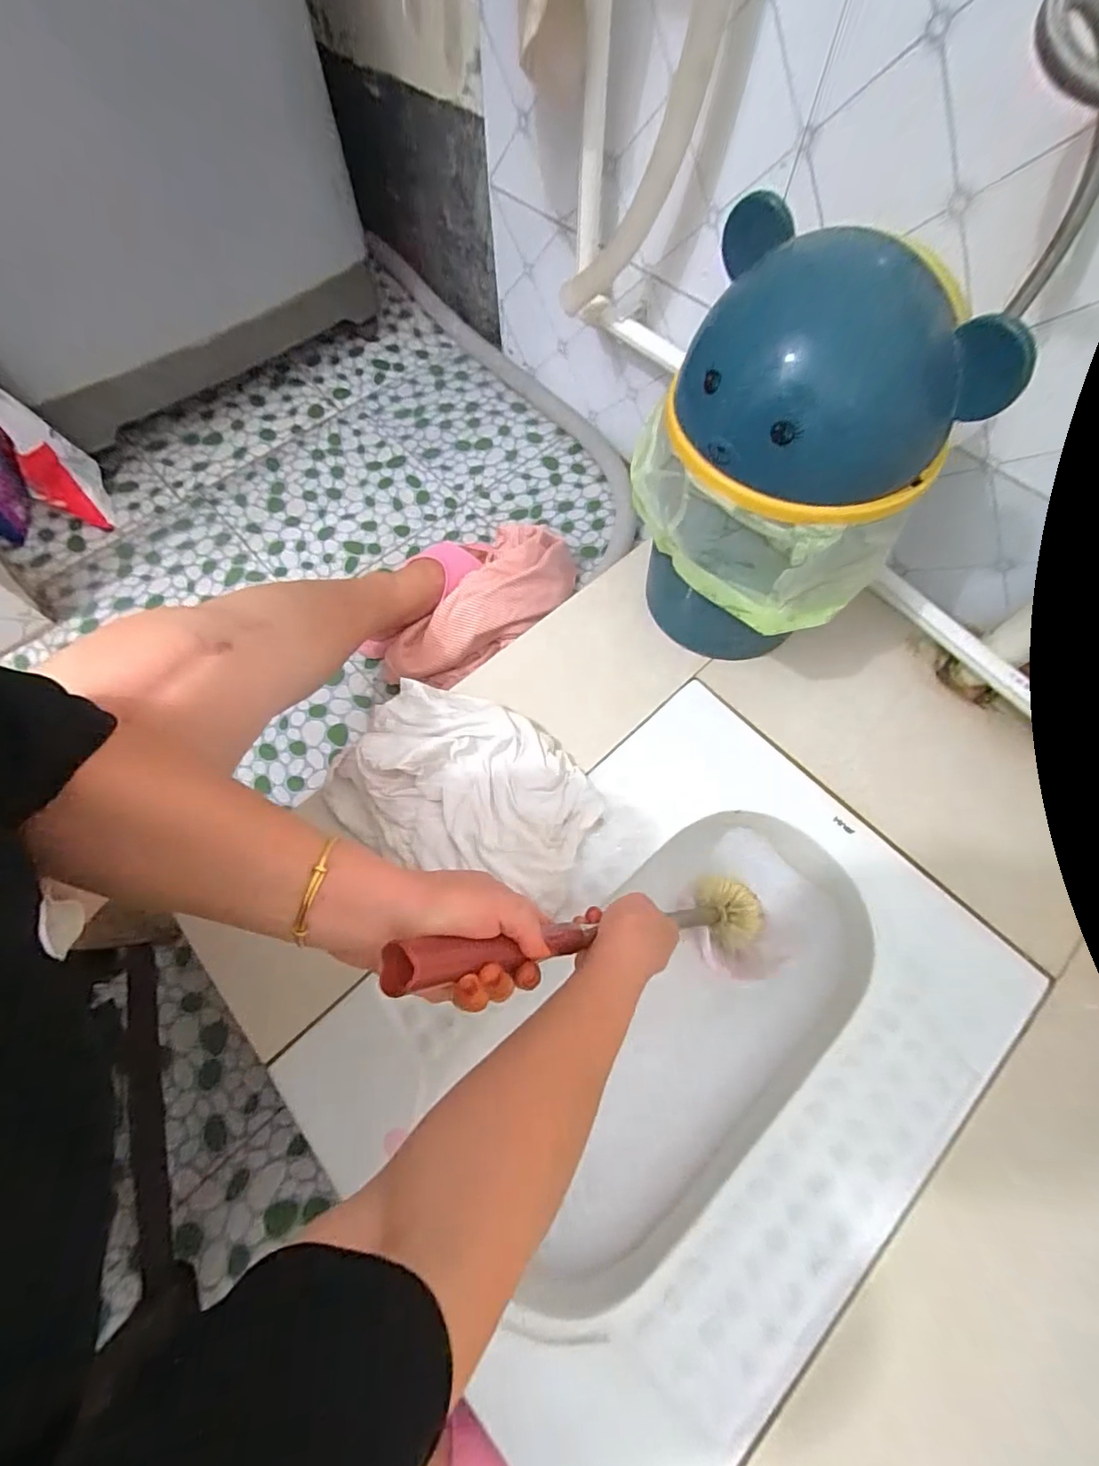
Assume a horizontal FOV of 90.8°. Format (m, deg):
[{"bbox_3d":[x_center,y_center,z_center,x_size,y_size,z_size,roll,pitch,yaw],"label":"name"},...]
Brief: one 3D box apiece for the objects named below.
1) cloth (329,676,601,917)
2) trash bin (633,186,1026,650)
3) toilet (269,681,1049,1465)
[{"bbox_3d":[-0.085,0.055,0.547,0.270,0.062,0.203,16,66,7],"label":"cloth"},{"bbox_3d":[0.197,-0.219,0.510,0.191,0.345,0.249,-7,65,-4],"label":"trash bin"},{"bbox_3d":[0.115,0.293,0.547,0.561,0.151,0.440,-40,72,-16],"label":"toilet"}]

